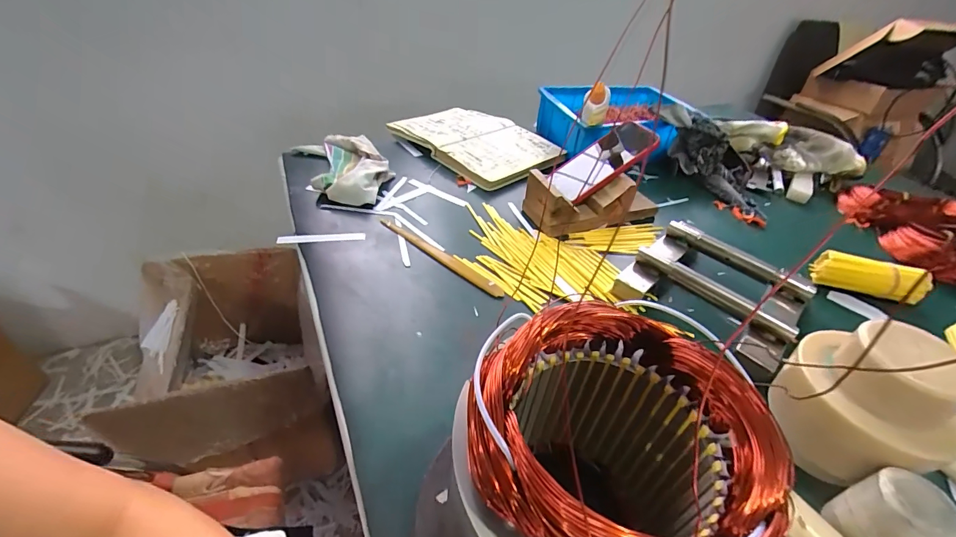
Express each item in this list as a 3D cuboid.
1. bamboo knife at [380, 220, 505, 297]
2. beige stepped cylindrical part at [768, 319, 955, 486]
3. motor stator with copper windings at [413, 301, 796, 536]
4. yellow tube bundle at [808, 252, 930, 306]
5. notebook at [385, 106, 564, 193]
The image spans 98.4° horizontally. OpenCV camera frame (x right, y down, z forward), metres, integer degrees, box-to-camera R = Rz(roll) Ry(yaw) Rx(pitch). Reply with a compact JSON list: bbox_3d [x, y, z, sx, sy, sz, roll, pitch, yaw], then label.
[{"bbox_3d":[-0.049,-0.018,0.528,0.202,0.007,0.020,30,46,26],"label":"bamboo knife"},{"bbox_3d":[0.303,0.112,0.331,0.089,0.124,0.103,-25,49,-31],"label":"beige stepped cylindrical part"},{"bbox_3d":[0.045,0.134,0.230,0.154,0.175,0.146,2,40,-4],"label":"motor stator with copper windings"},{"bbox_3d":[0.509,0.012,0.539,0.125,0.040,0.050,12,41,8],"label":"yellow tube bundle"},{"bbox_3d":[-0.005,-0.245,0.787,0.286,0.034,0.221,32,47,28],"label":"notebook"}]

